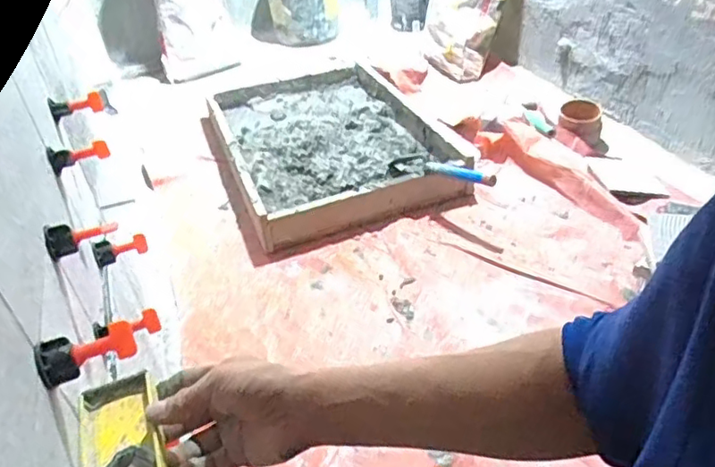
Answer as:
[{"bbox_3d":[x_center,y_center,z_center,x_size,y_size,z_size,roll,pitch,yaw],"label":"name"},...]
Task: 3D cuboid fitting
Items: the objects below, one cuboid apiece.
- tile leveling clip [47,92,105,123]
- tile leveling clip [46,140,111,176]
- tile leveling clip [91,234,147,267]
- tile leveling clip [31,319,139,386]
[{"bbox_3d":[-0.352,-0.159,0.746,0.061,0.026,0.029,-24,41,-20],"label":"tile leveling clip"},{"bbox_3d":[-0.303,-0.087,0.646,0.059,0.025,0.025,-25,41,-23],"label":"tile leveling clip"},{"bbox_3d":[-0.292,0.020,0.730,0.067,0.026,0.020,-21,37,-39],"label":"tile leveling clip"},{"bbox_3d":[-0.185,0.078,0.407,0.061,0.026,0.027,-25,41,-24],"label":"tile leveling clip"}]

